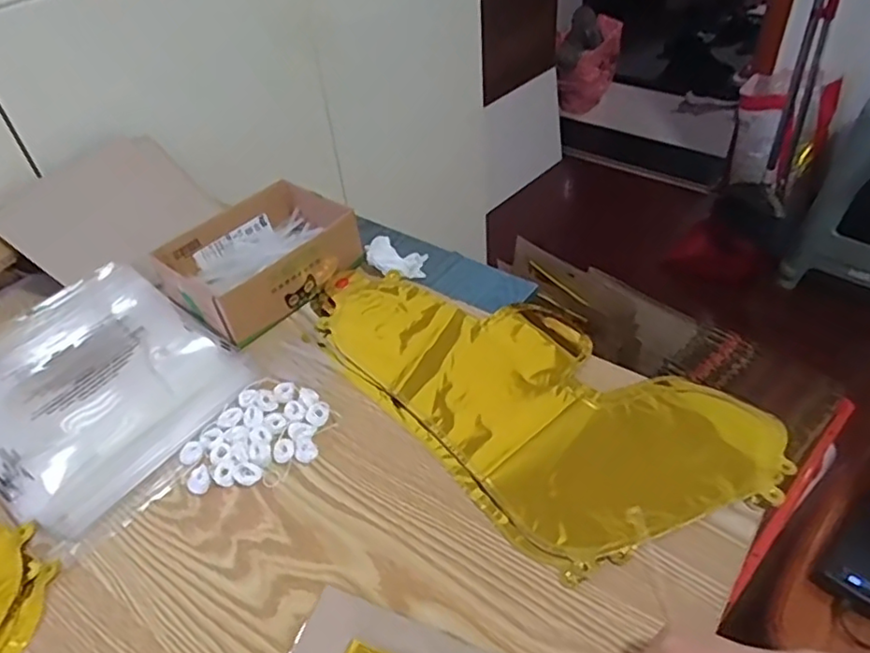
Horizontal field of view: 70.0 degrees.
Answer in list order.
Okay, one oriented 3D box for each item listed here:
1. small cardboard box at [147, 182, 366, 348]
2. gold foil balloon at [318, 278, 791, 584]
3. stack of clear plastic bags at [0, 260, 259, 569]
[{"bbox_3d":[-0.191,-0.075,0.679,0.149,0.065,0.186,28,51,32],"label":"small cardboard box"},{"bbox_3d":[0.068,0.049,0.558,0.420,0.018,0.219,31,53,34],"label":"gold foil balloon"},{"bbox_3d":[-0.326,0.053,0.590,0.301,0.028,0.220,26,50,30],"label":"stack of clear plastic bags"}]

